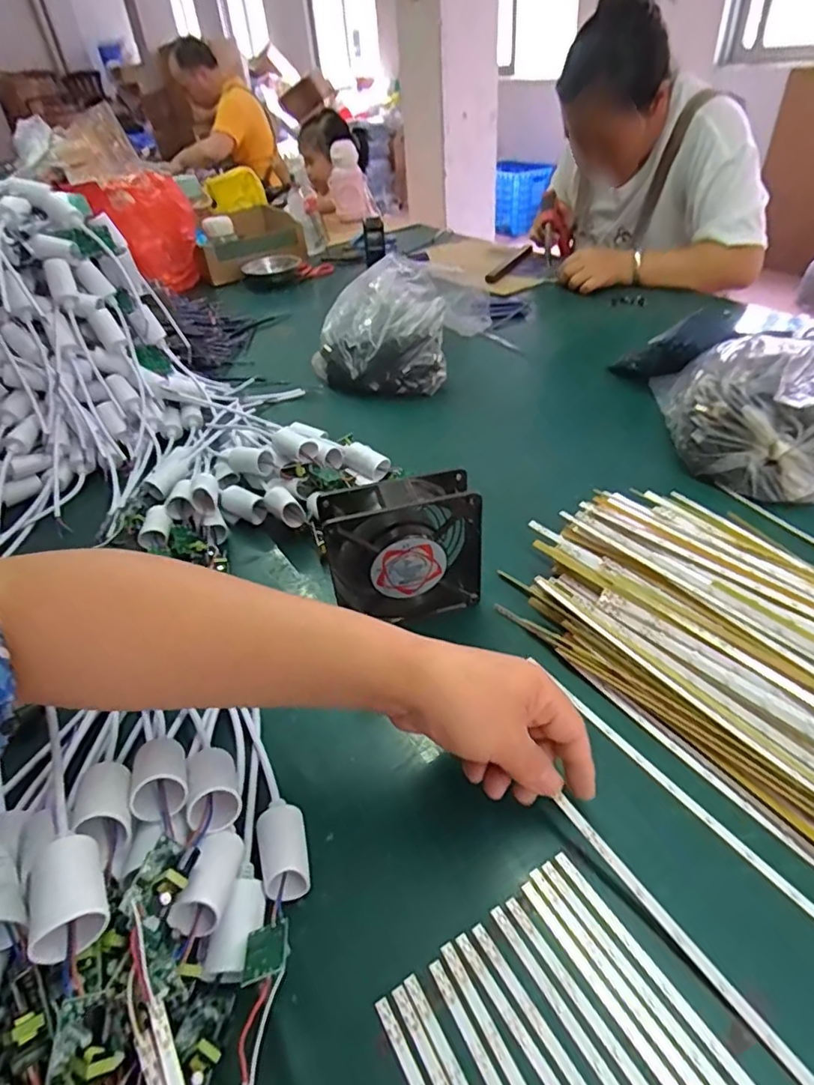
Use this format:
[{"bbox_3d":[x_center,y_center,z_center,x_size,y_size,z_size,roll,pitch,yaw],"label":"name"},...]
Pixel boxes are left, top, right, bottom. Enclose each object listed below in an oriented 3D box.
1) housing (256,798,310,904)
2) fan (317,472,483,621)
[{"bbox_3d":[-0.072,0.180,0.334,0.026,0.032,0.052,-14,41,-10],"label":"housing"},{"bbox_3d":[-0.004,0.009,0.457,0.123,0.119,0.043,-14,41,-10],"label":"fan"}]

